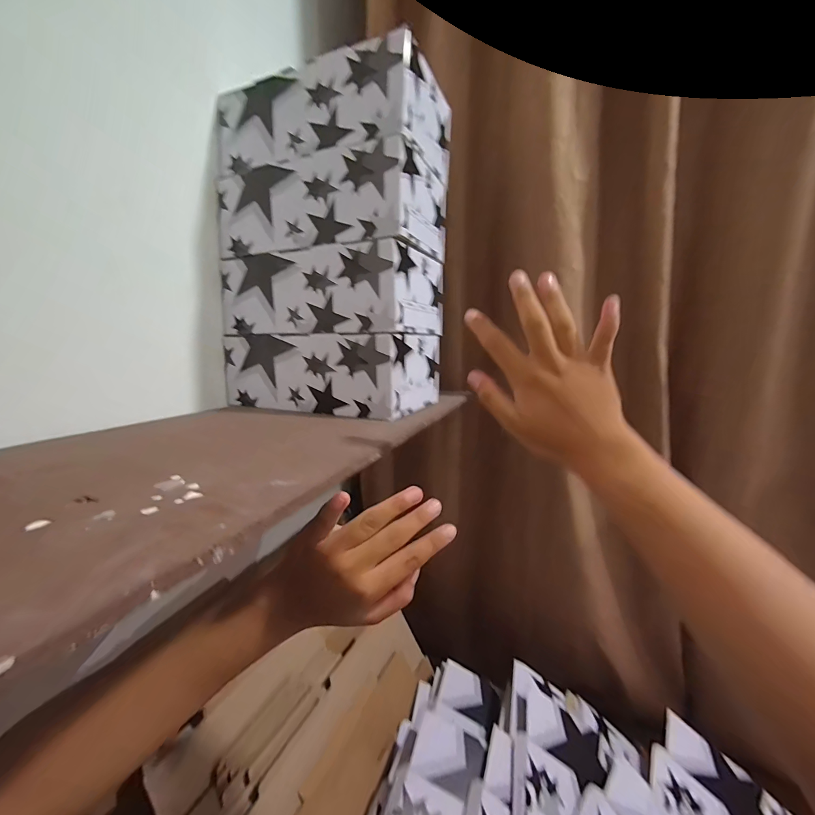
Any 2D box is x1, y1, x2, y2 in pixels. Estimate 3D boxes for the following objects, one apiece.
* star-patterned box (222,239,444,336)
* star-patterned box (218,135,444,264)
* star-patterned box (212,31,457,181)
[{"bbox_3d":[-0.102,-0.154,0.512,0.262,0.098,0.139,7,14,26],"label":"star-patterned box"},{"bbox_3d":[-0.102,-0.252,0.491,0.272,0.094,0.136,6,14,21],"label":"star-patterned box"},{"bbox_3d":[-0.096,-0.350,0.479,0.262,0.099,0.146,7,14,26],"label":"star-patterned box"}]

